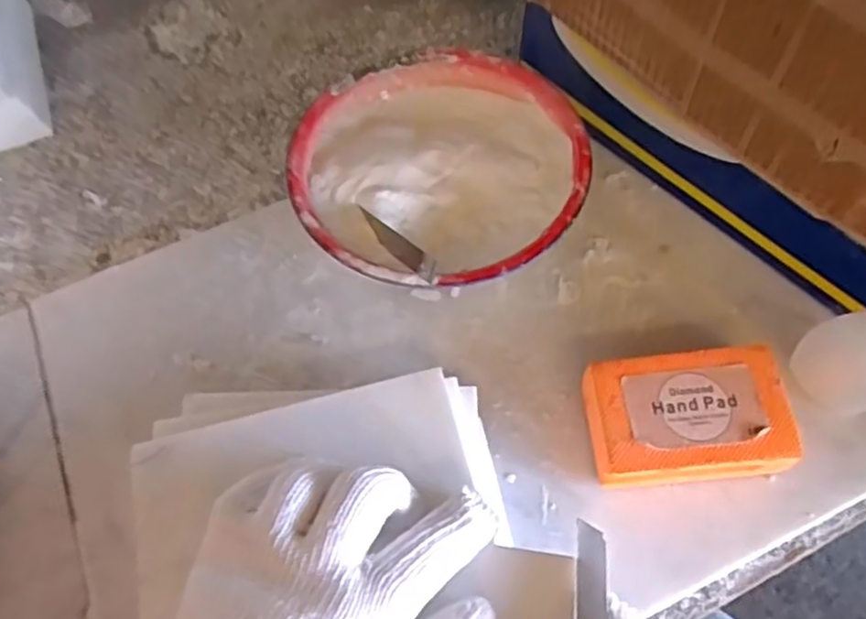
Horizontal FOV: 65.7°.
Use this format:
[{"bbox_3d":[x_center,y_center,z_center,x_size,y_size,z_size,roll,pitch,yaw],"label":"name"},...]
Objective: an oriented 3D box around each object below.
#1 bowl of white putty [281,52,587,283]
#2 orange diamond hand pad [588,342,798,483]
[{"bbox_3d":[0.005,-0.076,0.406,0.167,0.057,0.163,-13,64,-1],"label":"bowl of white putty"},{"bbox_3d":[0.126,0.056,0.338,0.097,0.032,0.060,-7,61,-1],"label":"orange diamond hand pad"}]

